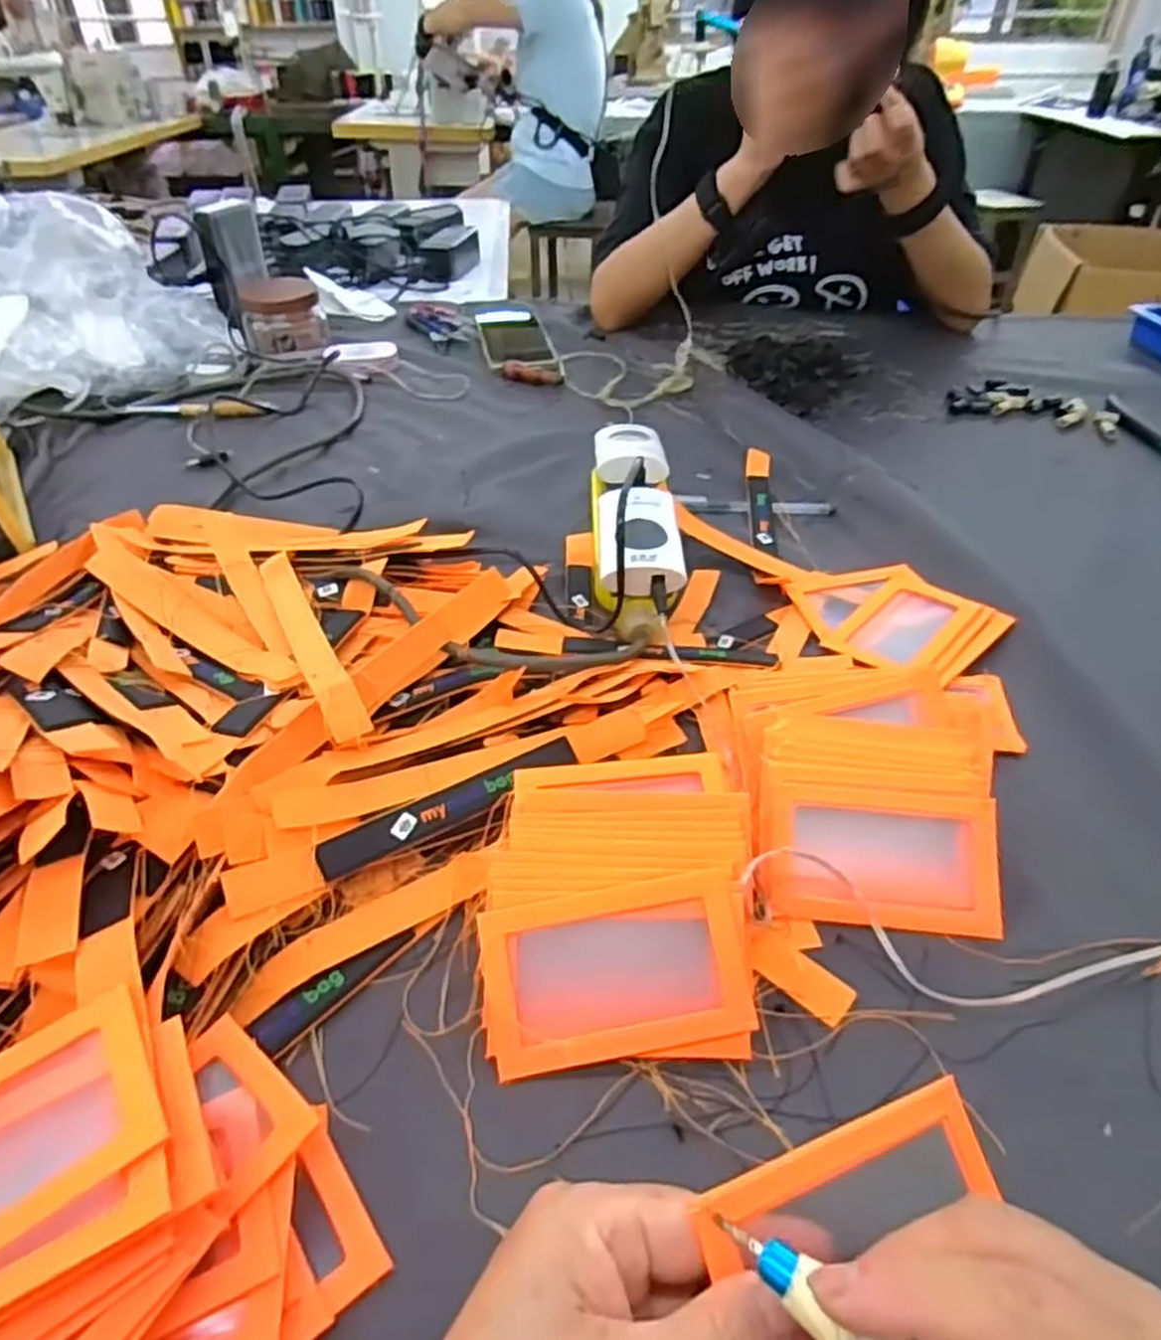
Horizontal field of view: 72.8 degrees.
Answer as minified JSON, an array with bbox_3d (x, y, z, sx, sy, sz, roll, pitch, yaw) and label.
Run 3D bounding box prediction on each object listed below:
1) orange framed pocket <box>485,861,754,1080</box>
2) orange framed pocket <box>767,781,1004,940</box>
[{"bbox_3d":[0.015,0.123,0.322,0.105,0.006,0.063,-10,72,-2],"label":"orange framed pocket"},{"bbox_3d":[0.144,0.089,0.375,0.106,0.010,0.064,5,68,2],"label":"orange framed pocket"}]

